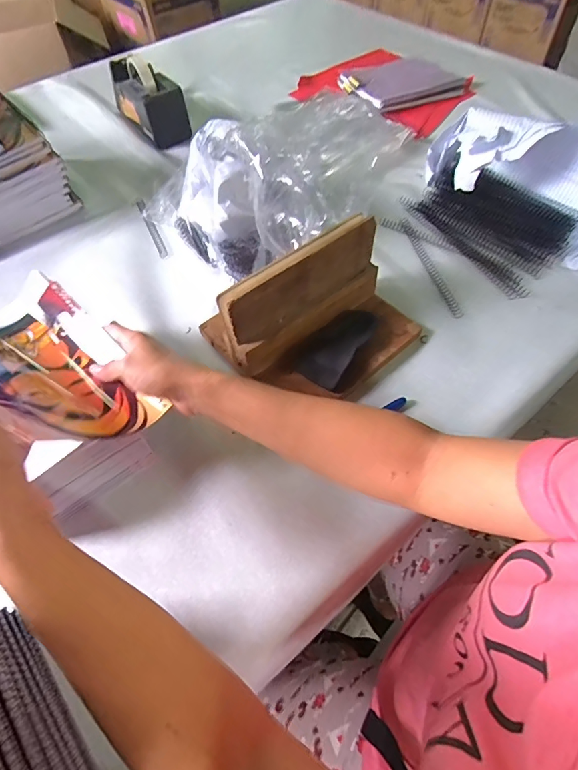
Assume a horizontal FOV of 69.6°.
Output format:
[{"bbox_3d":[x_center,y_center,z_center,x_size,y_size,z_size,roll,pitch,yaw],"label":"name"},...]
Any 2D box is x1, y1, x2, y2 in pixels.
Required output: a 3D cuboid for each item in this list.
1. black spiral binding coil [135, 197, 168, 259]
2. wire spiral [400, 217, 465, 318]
[{"bbox_3d":[-0.223,-0.258,0.669,0.015,0.009,0.155,-27,62,-6],"label":"black spiral binding coil"},{"bbox_3d":[0.204,-0.173,0.605,0.016,0.013,0.203,-12,59,-5],"label":"wire spiral"}]

